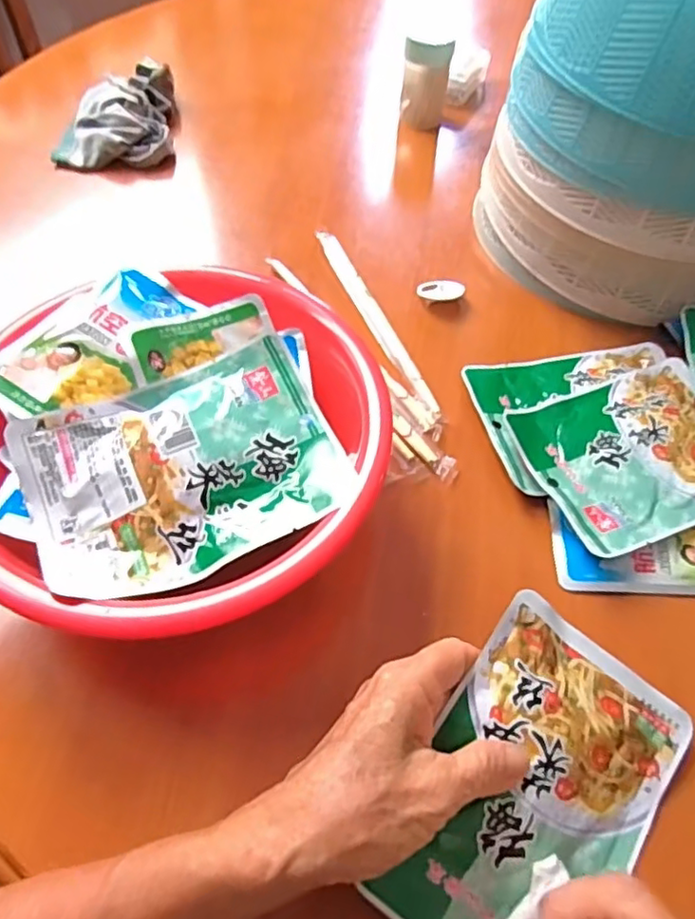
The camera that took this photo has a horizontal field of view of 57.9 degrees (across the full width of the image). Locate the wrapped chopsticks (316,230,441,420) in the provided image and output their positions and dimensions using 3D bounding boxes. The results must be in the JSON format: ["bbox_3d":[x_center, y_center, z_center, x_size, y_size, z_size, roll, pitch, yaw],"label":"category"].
[{"bbox_3d":[0.020,-0.108,0.474,0.018,0.007,0.204,-16,58,-14],"label":"wrapped chopsticks"}]

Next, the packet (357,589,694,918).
[{"bbox_3d":[0.087,0.153,0.284,0.108,0.011,0.149,37,69,-3],"label":"packet"}]

